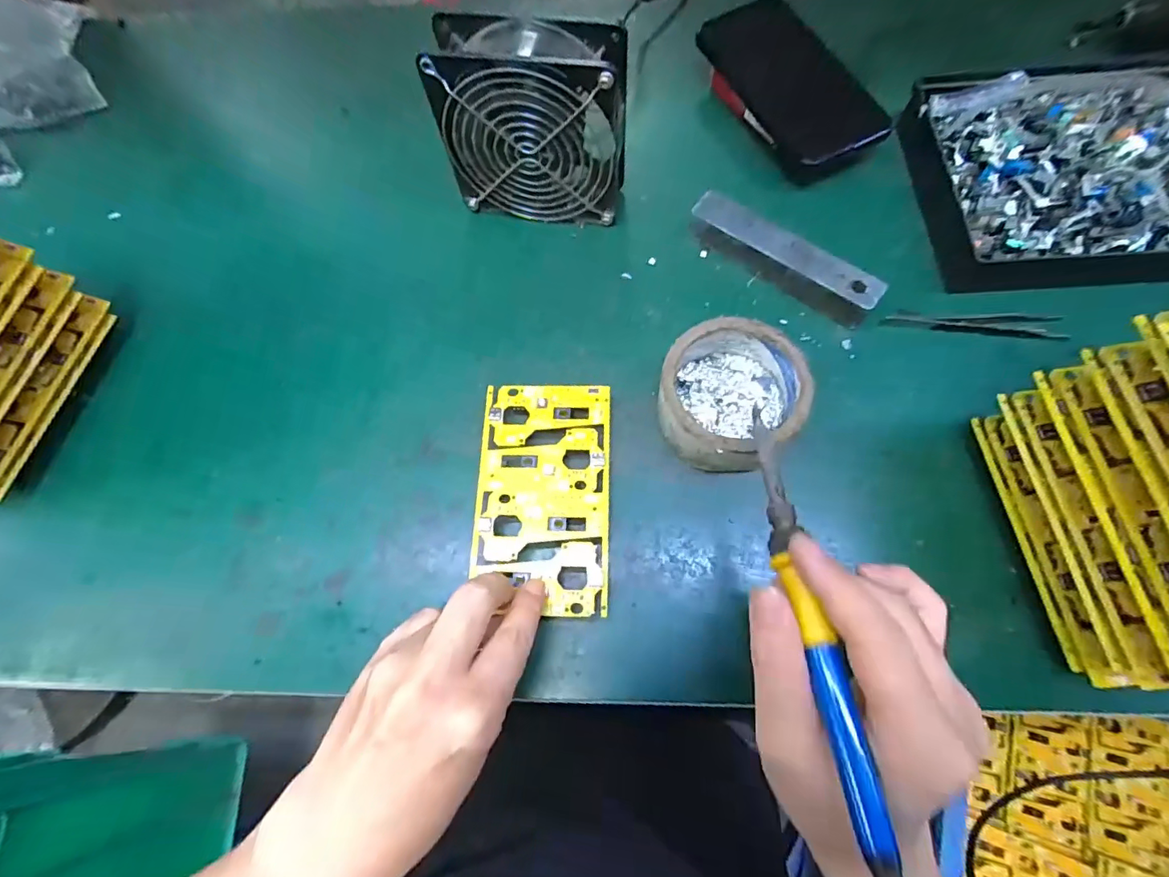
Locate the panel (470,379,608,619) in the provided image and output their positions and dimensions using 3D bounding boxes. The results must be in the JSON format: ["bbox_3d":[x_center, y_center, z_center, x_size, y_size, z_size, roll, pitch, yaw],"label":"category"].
[{"bbox_3d":[-0.025,0.032,0.305,0.078,0.004,0.136,1,71,2],"label":"panel"}]

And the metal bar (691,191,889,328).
[{"bbox_3d":[0.140,-0.128,0.356,0.135,0.029,0.030,35,75,15],"label":"metal bar"}]

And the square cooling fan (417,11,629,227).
[{"bbox_3d":[-0.032,-0.206,0.347,0.115,0.121,0.045,9,70,7],"label":"square cooling fan"}]

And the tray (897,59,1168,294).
[{"bbox_3d":[0.360,-0.188,0.358,0.234,0.033,0.181,0,70,4],"label":"tray"}]

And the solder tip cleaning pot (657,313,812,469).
[{"bbox_3d":[0.089,-0.026,0.313,0.081,0.044,0.085,-1,69,3],"label":"solder tip cleaning pot"}]

